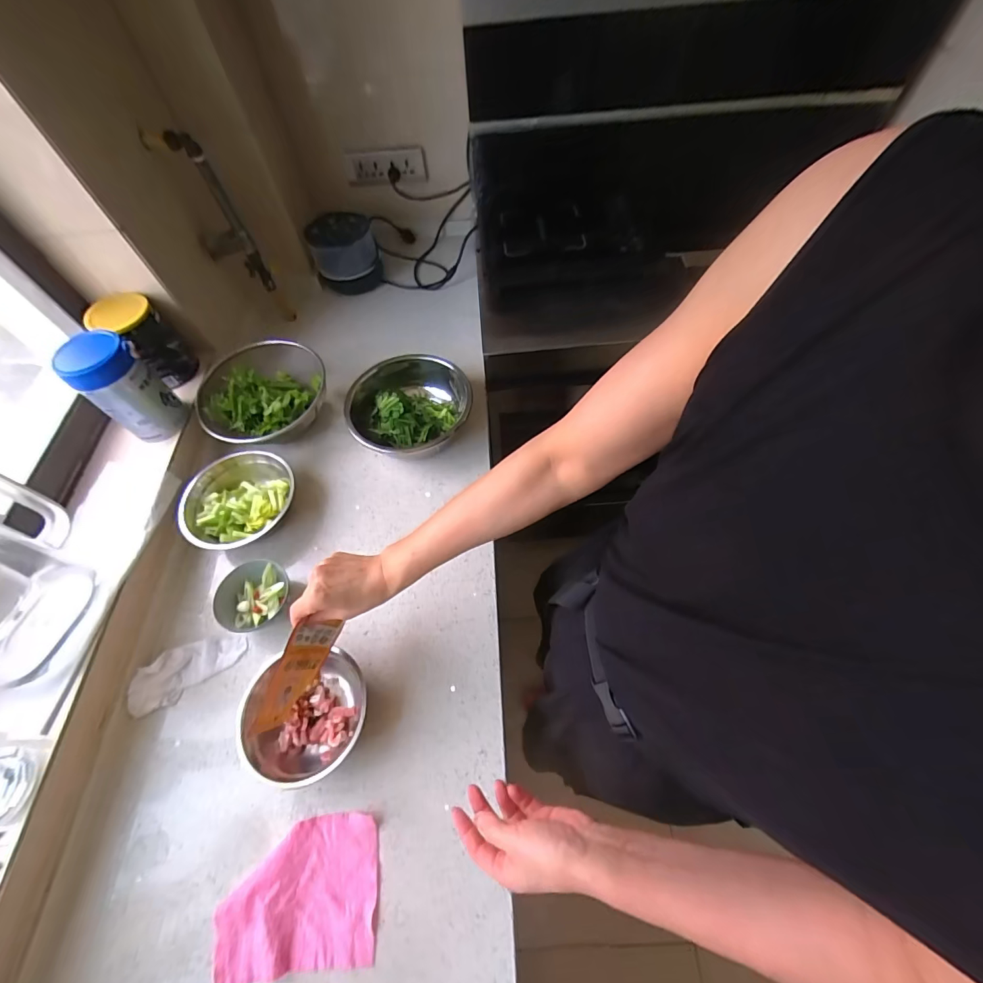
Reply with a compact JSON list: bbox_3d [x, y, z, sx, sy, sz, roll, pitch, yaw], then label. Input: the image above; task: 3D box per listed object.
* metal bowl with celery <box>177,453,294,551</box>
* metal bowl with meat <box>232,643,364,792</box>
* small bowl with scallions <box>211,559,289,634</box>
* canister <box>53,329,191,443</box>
[{"bbox_3d":[-0.437,0.018,0.754,0.159,0.086,0.187,25,65,17],"label":"metal bowl with celery"},{"bbox_3d":[-0.250,0.303,0.583,0.144,0.072,0.152,-2,60,3],"label":"metal bowl with meat"},{"bbox_3d":[-0.374,0.168,0.683,0.100,0.056,0.100,-2,60,3],"label":"small bowl with scallions"},{"bbox_3d":[-0.622,-0.173,0.743,0.108,0.175,0.097,36,68,21],"label":"canister"}]

